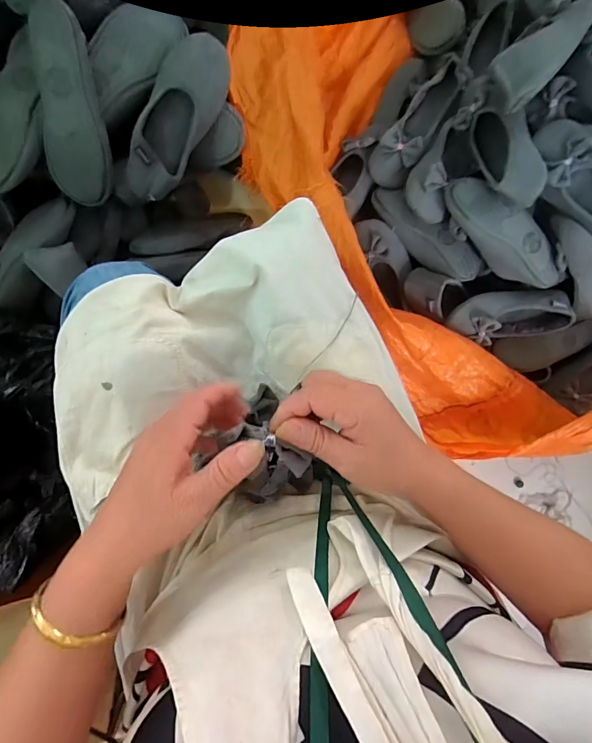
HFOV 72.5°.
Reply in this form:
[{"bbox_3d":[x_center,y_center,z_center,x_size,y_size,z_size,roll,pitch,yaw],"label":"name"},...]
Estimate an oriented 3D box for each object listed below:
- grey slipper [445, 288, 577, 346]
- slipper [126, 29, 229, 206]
[{"bbox_3d":[0.389,-0.103,0.748,0.214,0.078,0.091,-11,89,-7],"label":"grey slipper"},{"bbox_3d":[-0.184,-0.377,0.606,0.097,0.052,0.242,33,103,-5],"label":"slipper"}]

